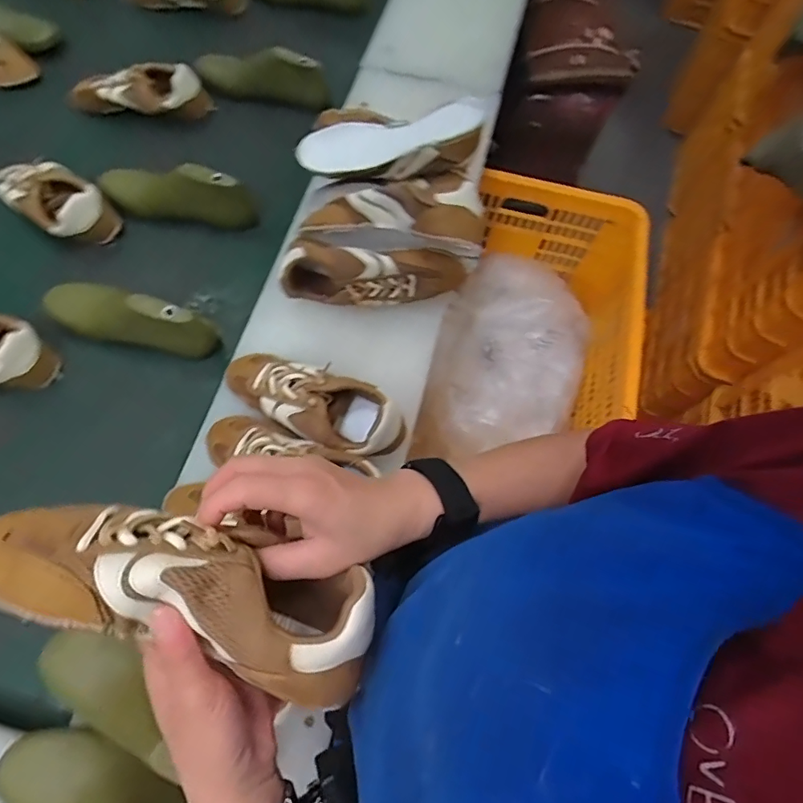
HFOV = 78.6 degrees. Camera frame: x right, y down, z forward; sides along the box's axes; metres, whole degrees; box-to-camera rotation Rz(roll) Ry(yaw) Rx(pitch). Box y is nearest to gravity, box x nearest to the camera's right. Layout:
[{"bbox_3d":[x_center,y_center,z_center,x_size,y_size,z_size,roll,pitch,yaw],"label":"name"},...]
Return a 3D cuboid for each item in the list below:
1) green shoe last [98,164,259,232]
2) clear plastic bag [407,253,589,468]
[{"bbox_3d":[-0.331,-0.314,0.724,0.235,0.067,0.073,13,68,3],"label":"green shoe last"},{"bbox_3d":[0.216,-0.094,0.939,0.259,0.115,0.451,16,68,4],"label":"clear plastic bag"}]

